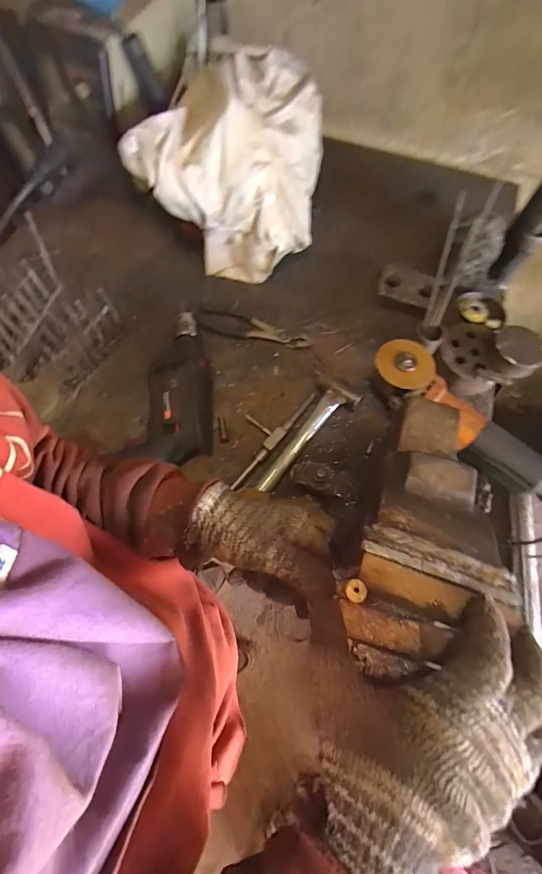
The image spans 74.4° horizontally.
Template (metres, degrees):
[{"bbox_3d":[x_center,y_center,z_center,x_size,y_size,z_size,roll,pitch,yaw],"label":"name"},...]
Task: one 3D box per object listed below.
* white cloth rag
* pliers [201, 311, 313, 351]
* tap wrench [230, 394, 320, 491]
[{"bbox_3d":[-0.064,-0.464,0.625,0.283,0.206,0.273,8,69,2],"label":"white cloth rag"},{"bbox_3d":[-0.026,-0.187,0.618,0.191,0.014,0.048,15,69,5],"label":"pliers"},{"bbox_3d":[-0.010,-0.013,0.540,0.063,0.028,0.196,36,72,12],"label":"tap wrench"}]

